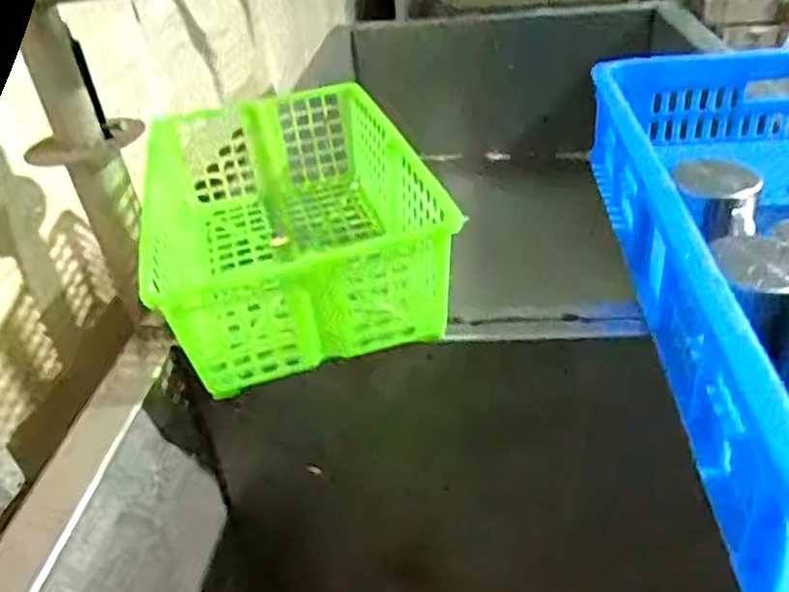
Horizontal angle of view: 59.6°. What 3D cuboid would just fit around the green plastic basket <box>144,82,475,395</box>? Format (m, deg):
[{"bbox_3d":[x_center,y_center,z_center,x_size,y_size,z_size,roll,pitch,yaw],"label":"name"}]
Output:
[{"bbox_3d":[-0.101,-0.072,0.612,0.221,0.099,0.342,-12,36,-11],"label":"green plastic basket"}]

